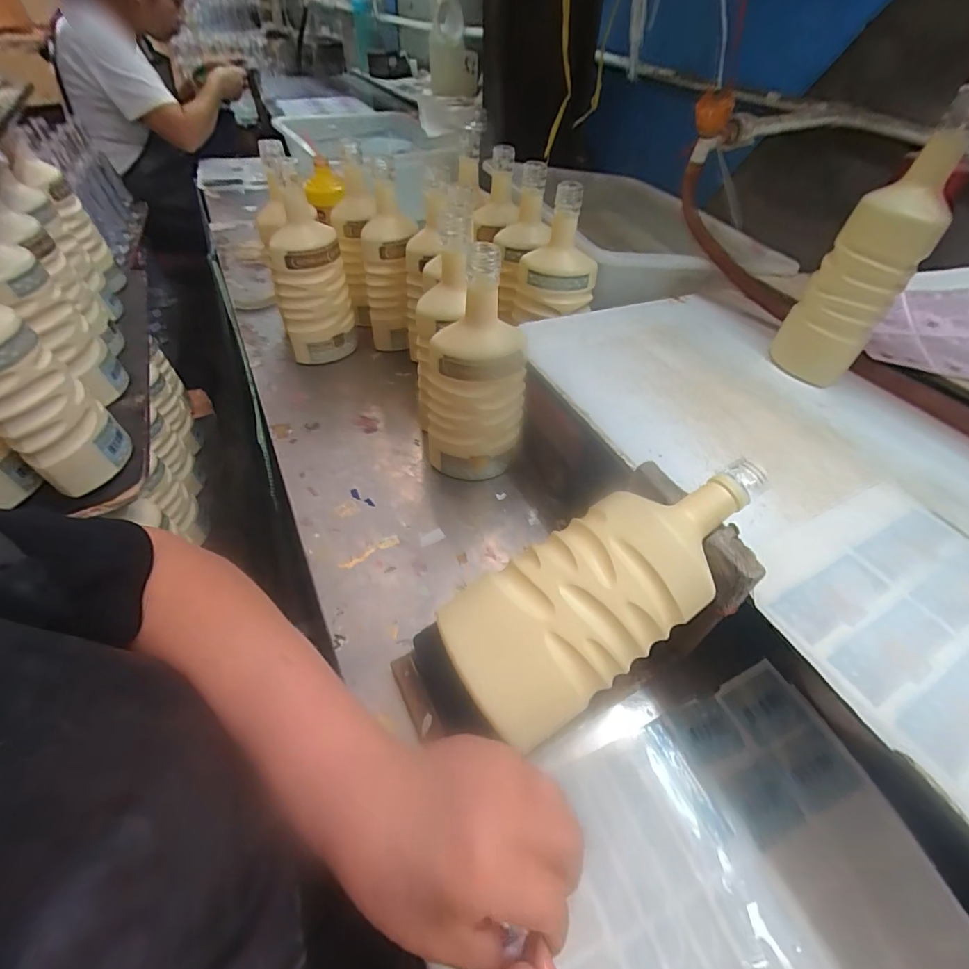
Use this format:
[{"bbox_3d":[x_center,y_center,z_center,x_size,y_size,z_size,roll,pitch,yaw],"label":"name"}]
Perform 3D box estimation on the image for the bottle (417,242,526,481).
[{"bbox_3d":[-0.014,-0.123,0.482,0.112,0.248,0.088,-4,49,-6],"label":"bottle"}]

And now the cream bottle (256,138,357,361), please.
[{"bbox_3d":[-0.247,-0.296,0.633,0.097,0.269,0.093,-12,50,-12],"label":"cream bottle"}]

